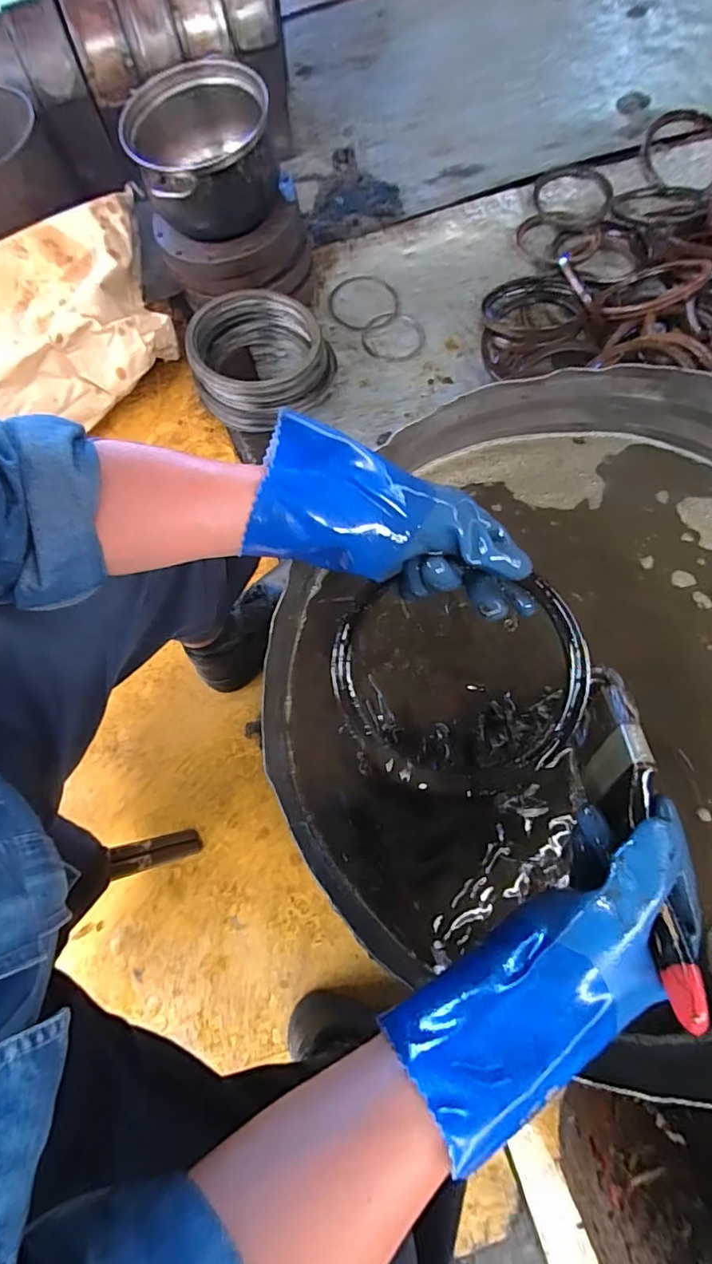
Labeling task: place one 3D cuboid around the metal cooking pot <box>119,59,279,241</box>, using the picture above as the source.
[{"bbox_3d":[-0.247,-0.767,0.847,0.216,0.129,0.224,-20,72,-3],"label":"metal cooking pot"}]

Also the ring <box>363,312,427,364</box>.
[{"bbox_3d":[0.073,-0.552,0.983,0.125,0.004,0.113,-31,73,-7],"label":"ring"}]

